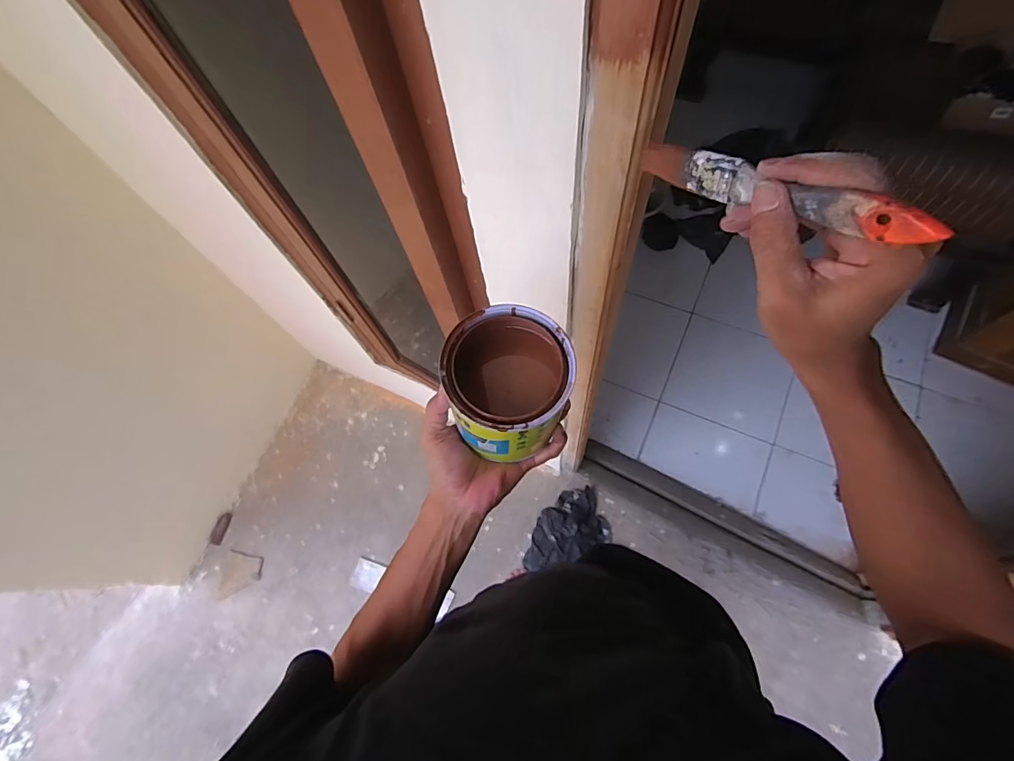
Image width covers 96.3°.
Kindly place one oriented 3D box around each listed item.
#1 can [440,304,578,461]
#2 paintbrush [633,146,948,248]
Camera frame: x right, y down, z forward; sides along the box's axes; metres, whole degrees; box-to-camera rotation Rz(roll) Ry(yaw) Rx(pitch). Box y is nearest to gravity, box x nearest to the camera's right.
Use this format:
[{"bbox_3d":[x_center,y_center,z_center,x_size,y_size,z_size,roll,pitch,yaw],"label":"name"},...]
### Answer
[{"bbox_3d":[0.002,0.009,0.397,0.100,0.098,0.110,-1,68,3],"label":"can"},{"bbox_3d":[0.140,-0.106,0.250,0.011,0.022,0.169,-34,45,-10],"label":"paintbrush"}]

